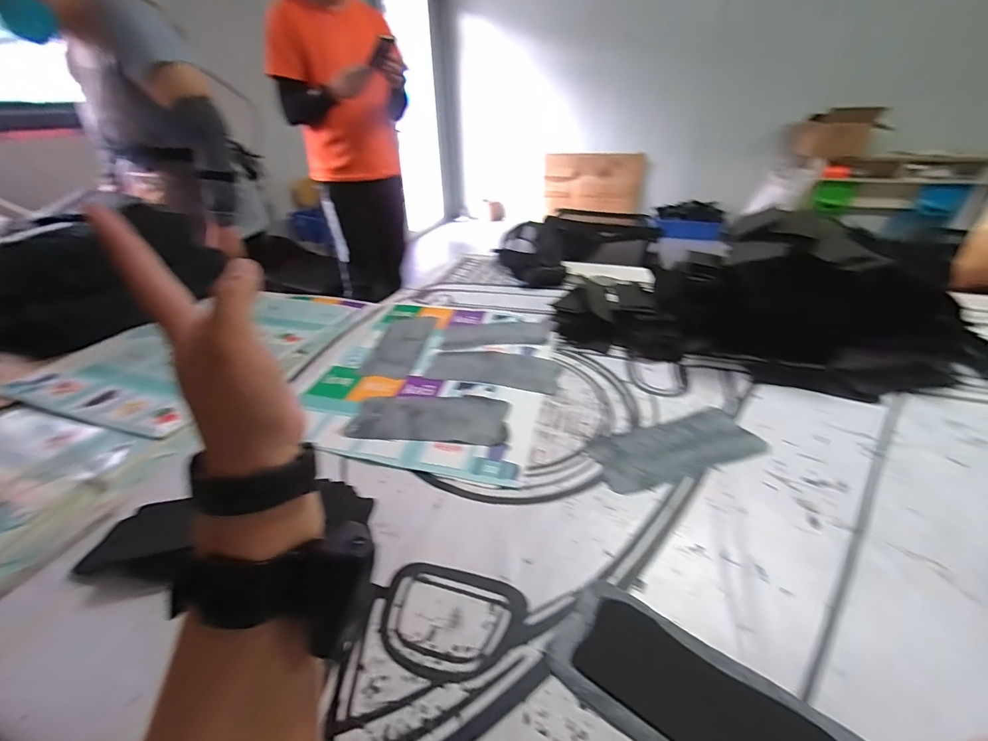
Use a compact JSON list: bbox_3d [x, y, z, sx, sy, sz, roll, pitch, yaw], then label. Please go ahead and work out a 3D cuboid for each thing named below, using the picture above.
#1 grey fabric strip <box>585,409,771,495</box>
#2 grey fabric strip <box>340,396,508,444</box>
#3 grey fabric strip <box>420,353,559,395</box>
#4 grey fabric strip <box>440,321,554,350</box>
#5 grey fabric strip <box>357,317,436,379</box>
[{"bbox_3d":[0.240,0.100,0.553,0.229,0.004,0.098,-12,35,-16],"label":"grey fabric strip"},{"bbox_3d":[-0.090,0.067,0.603,0.218,0.011,0.091,0,33,2],"label":"grey fabric strip"},{"bbox_3d":[-0.001,-0.002,0.706,0.215,0.008,0.094,4,34,8],"label":"grey fabric strip"},{"bbox_3d":[0.007,-0.072,0.806,0.206,0.006,0.095,-5,35,-4],"label":"grey fabric strip"},{"bbox_3d":[-0.171,-0.047,0.778,0.089,0.009,0.221,2,33,6],"label":"grey fabric strip"}]

